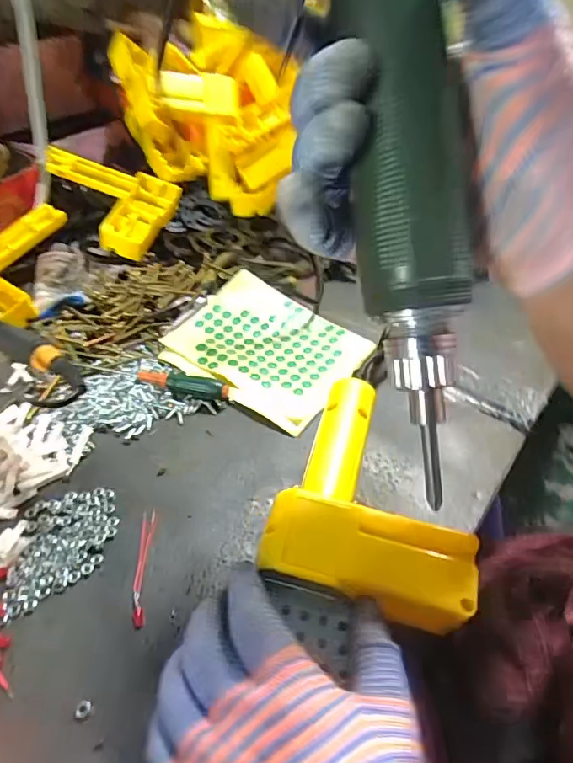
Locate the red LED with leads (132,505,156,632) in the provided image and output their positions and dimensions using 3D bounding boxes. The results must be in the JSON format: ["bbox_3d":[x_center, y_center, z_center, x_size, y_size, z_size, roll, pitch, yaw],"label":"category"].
[{"bbox_3d":[-0.088,0.112,0.299,0.009,0.004,0.074,-2,47,-5],"label":"red LED with leads"}]

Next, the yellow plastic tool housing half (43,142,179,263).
[{"bbox_3d":[-0.194,-0.194,0.527,0.141,0.056,0.111,2,46,-1],"label":"yellow plastic tool housing half"}]

